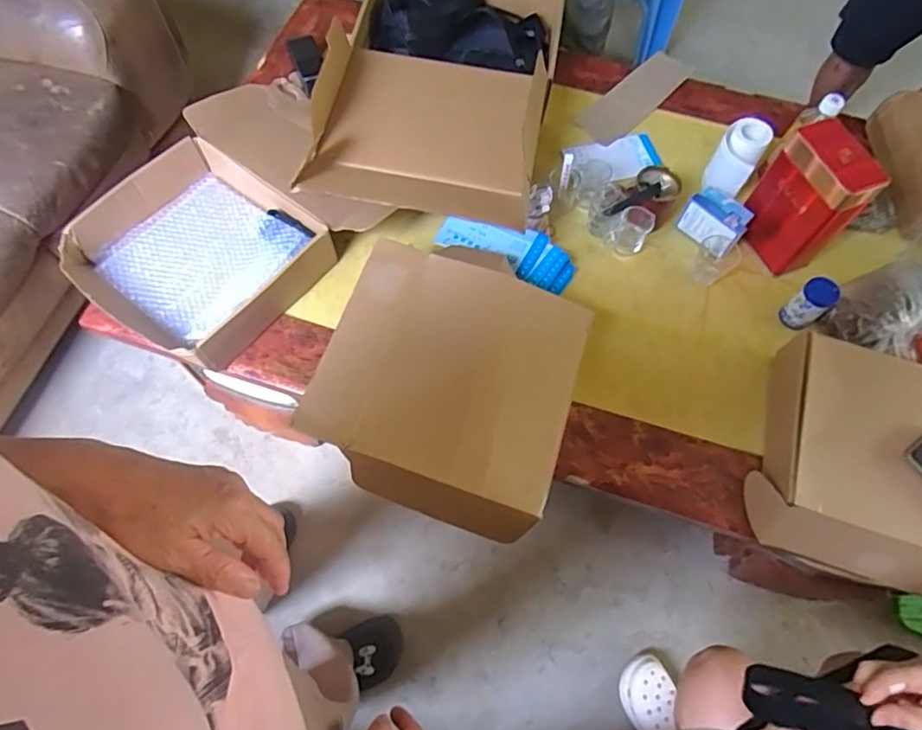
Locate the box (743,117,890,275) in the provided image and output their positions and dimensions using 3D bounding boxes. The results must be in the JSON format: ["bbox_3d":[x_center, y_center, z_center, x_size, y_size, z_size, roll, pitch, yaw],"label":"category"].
[{"bbox_3d":[0.533,-0.252,0.905,0.073,0.225,0.147,-27,69,-13],"label":"box"}]

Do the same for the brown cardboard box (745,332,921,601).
[{"bbox_3d":[0.587,0.139,0.778,0.348,0.107,0.299,17,66,6],"label":"brown cardboard box"}]

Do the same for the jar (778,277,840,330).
[{"bbox_3d":[0.544,-0.091,0.900,0.058,0.091,0.051,-35,71,-16],"label":"jar"}]

